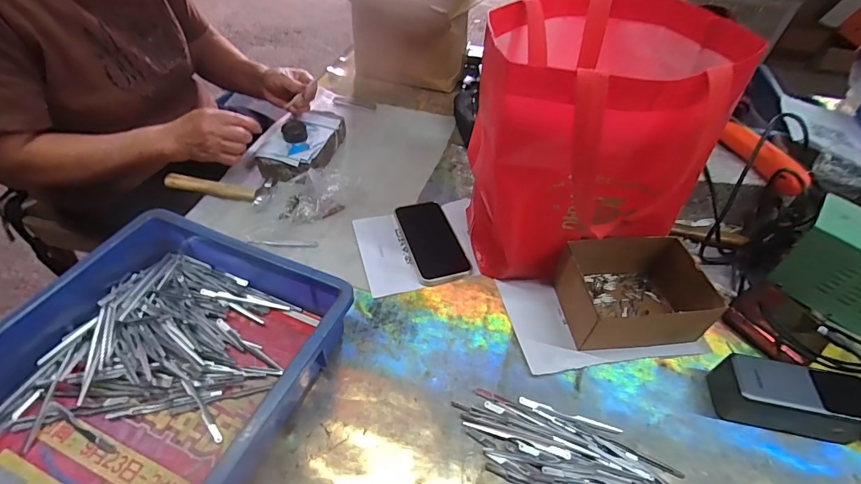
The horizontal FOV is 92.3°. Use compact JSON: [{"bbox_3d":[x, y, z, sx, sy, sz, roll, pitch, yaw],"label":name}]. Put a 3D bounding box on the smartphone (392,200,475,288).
[{"bbox_3d":[0.000,-0.003,0.585,0.072,0.014,0.142,-14,50,-15],"label":"smartphone"}]

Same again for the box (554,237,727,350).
[{"bbox_3d":[0.241,0.062,0.505,0.153,0.072,0.118,-6,49,-8],"label":"box"}]

